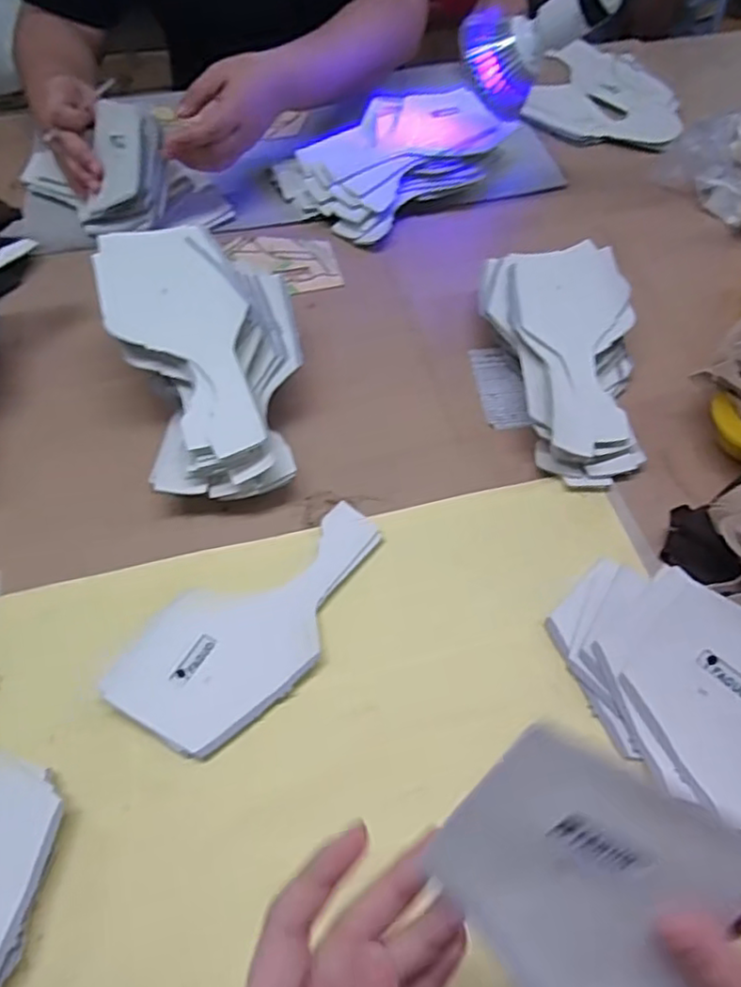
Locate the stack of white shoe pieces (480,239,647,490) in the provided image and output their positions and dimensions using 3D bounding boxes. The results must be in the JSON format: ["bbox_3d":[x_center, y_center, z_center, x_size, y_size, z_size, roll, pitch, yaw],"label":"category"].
[{"bbox_3d":[0.156,-0.111,0.526,0.112,0.053,0.218,-3,56,-2],"label":"stack of white shoe pieces"}]

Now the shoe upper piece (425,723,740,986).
[{"bbox_3d":[0.068,0.128,0.208,0.099,0.092,0.007,30,19,-5],"label":"shoe upper piece"}]

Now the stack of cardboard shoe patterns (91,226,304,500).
[{"bbox_3d":[-0.117,-0.097,0.488,0.129,0.097,0.207,-14,57,-10],"label":"stack of cardboard shoe patterns"}]

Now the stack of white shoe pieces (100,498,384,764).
[{"bbox_3d":[-0.072,0.081,0.431,0.096,0.012,0.192,35,63,21],"label":"stack of white shoe pieces"}]

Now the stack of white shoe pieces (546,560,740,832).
[{"bbox_3d":[0.211,0.135,0.366,0.096,0.047,0.242,-38,64,-23],"label":"stack of white shoe pieces"}]

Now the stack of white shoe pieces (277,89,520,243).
[{"bbox_3d":[0.018,-0.354,0.682,0.221,0.065,0.154,-32,62,-20],"label":"stack of white shoe pieces"}]

